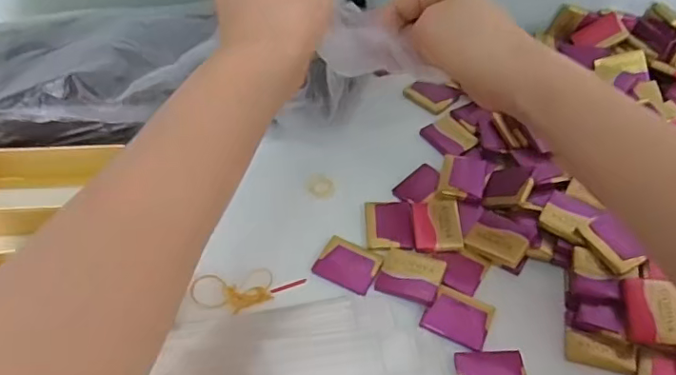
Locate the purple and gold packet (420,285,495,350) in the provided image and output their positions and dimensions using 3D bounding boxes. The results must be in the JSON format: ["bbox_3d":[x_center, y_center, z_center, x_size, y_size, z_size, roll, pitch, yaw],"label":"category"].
[{"bbox_3d":[0.075,0.079,0.345,0.039,0.004,0.034,19,51,16],"label":"purple and gold packet"}]

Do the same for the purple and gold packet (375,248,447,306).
[{"bbox_3d":[0.047,0.056,0.362,0.039,0.005,0.031,17,51,14],"label":"purple and gold packet"}]

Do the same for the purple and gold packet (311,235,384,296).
[{"bbox_3d":[0.007,0.051,0.372,0.039,0.004,0.031,22,52,18],"label":"purple and gold packet"}]

